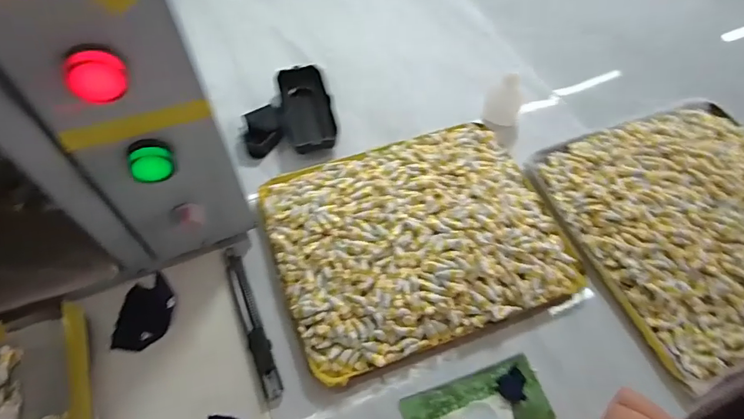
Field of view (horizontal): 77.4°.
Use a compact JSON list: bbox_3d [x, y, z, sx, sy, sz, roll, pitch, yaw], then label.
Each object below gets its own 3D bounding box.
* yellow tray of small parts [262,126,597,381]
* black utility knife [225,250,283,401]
[{"bbox_3d":[0.038,0.015,0.408,0.240,0.025,0.198,-18,61,-12],"label":"yellow tray of small parts"},{"bbox_3d":[-0.100,0.087,0.383,0.016,0.015,0.138,-18,61,-12],"label":"black utility knife"}]

